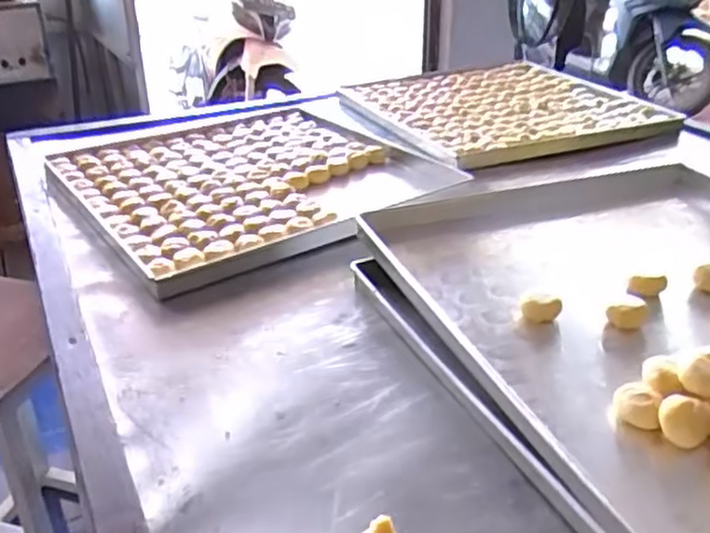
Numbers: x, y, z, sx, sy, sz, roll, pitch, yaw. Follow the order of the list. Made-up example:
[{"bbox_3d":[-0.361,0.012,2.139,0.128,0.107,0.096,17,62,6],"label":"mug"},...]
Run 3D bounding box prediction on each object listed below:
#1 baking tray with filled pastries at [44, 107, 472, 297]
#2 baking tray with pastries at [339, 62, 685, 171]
[{"bbox_3d":[-0.167,-0.148,1.138,0.504,0.028,0.545,-18,34,-29],"label":"baking tray with filled pastries"},{"bbox_3d":[0.276,-0.331,1.446,0.478,0.041,0.505,-11,31,-18],"label":"baking tray with pastries"}]

